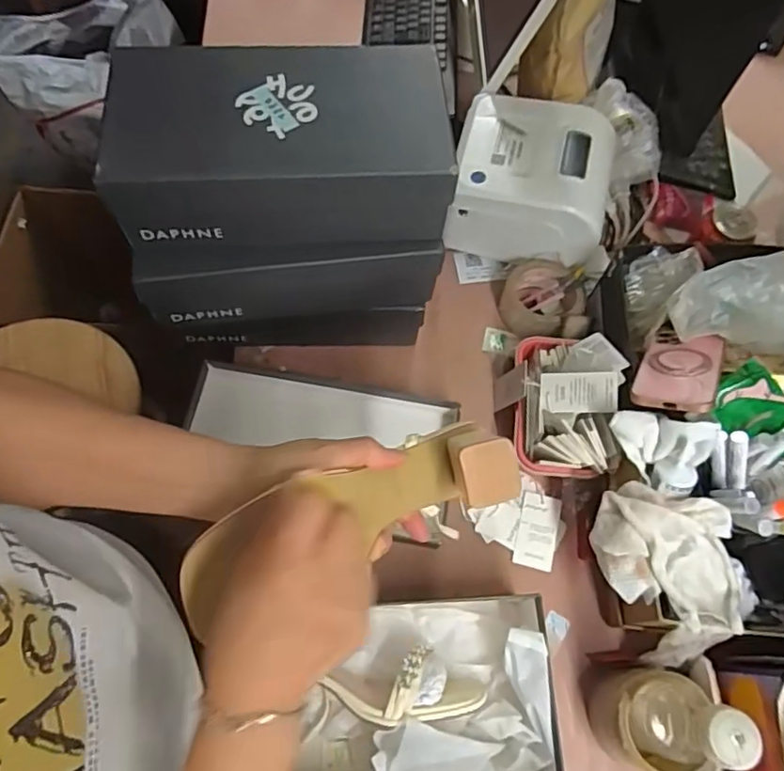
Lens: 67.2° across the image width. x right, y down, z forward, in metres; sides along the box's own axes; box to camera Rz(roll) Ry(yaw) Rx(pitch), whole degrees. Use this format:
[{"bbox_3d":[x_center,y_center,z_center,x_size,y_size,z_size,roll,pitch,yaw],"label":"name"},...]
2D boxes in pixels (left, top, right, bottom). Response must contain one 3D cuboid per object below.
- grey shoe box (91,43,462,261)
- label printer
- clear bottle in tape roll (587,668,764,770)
[{"bbox_3d":[-0.103,-0.225,0.556,0.291,0.101,0.162,-6,67,-5],"label":"grey shoe box"},{"bbox_3d":[0.175,-0.261,0.763,0.185,0.120,0.169,11,67,3],"label":"label printer"},{"bbox_3d":[0.230,0.295,0.504,0.077,0.188,0.091,-1,67,-3],"label":"clear bottle in tape roll"}]

